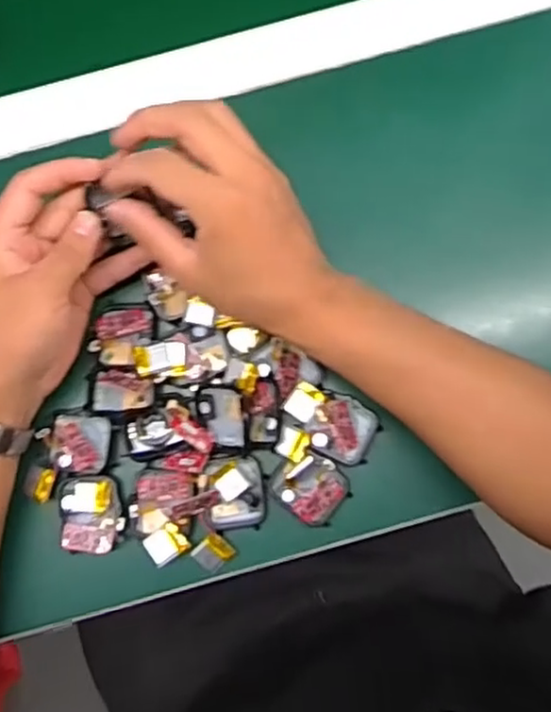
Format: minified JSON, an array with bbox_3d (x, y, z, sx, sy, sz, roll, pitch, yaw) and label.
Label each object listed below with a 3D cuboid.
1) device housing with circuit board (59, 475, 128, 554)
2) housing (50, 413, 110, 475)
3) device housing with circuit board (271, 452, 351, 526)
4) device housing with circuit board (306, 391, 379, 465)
[{"bbox_3d":[-0.113,0.097,0.427,0.038,0.008,0.046,-9,83,0],"label":"device housing with circuit board"},{"bbox_3d":[-0.121,0.054,0.432,0.037,0.012,0.036,0,83,1],"label":"housing"},{"bbox_3d":[0.023,0.080,0.425,0.040,0.019,0.039,44,86,5],"label":"device housing with circuit board"},{"bbox_3d":[0.041,0.044,0.427,0.039,0.014,0.037,31,85,4],"label":"device housing with circuit board"}]

